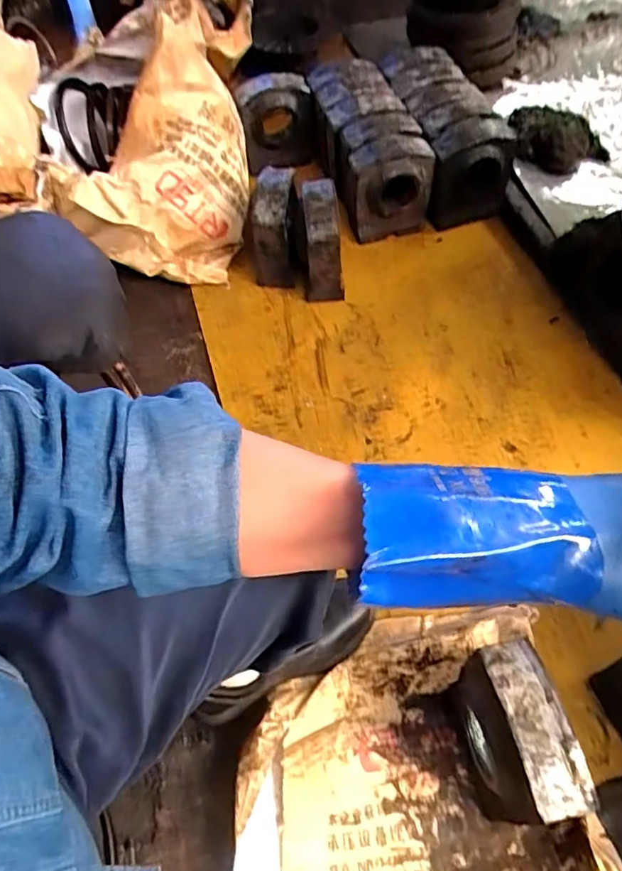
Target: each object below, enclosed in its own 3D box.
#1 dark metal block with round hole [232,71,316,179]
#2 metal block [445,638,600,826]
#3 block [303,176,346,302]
[{"bbox_3d":[-0.080,-0.699,1.254,0.174,0.174,0.047,6,40,25],"label":"dark metal block with round hole"},{"bbox_3d":[0.210,0.320,0.606,0.079,0.173,0.152,-11,59,-4],"label":"metal block"},{"bbox_3d":[0.023,-0.363,1.063,0.071,0.177,0.137,-5,59,-1],"label":"block"}]

